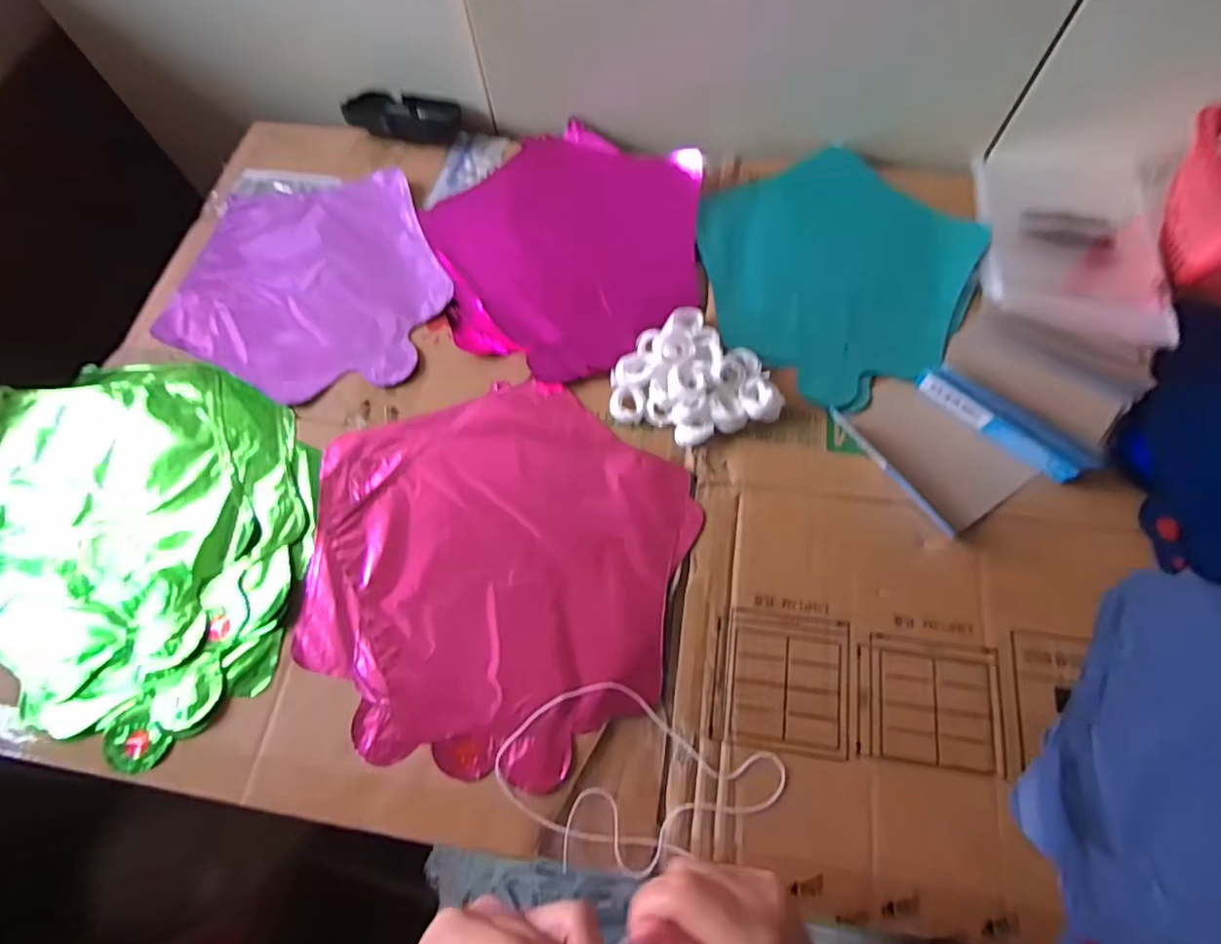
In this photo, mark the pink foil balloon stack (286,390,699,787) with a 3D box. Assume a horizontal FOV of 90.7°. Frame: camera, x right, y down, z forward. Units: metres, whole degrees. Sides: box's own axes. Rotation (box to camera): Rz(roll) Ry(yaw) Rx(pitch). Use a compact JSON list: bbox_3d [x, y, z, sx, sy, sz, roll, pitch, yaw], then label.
[{"bbox_3d":[-0.081,0.056,0.404,0.252,0.007,0.252,12,68,9],"label":"pink foil balloon stack"}]

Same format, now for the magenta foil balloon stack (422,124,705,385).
[{"bbox_3d":[-0.031,-0.201,0.510,0.228,0.018,0.257,-18,67,-4],"label":"magenta foil balloon stack"}]

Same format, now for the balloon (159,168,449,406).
[{"bbox_3d":[-0.252,-0.157,0.507,0.221,0.015,0.225,-1,67,3],"label":"balloon"}]

